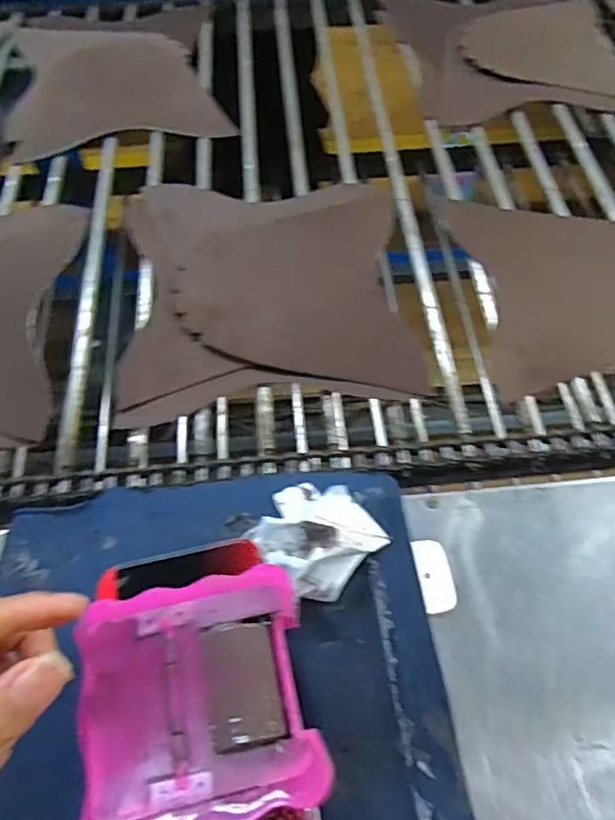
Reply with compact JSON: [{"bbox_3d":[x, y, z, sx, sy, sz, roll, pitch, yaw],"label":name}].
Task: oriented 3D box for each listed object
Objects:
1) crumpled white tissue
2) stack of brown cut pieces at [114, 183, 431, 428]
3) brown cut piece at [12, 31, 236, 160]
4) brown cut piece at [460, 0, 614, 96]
[{"bbox_3d":[0.004,0.085,0.430,0.085,0.045,0.087,39,67,21],"label":"crumpled white tissue"},{"bbox_3d":[-0.045,-0.132,0.608,0.276,0.022,0.302,-6,59,-3],"label":"stack of brown cut pieces"},{"bbox_3d":[-0.265,-0.454,0.804,0.266,0.024,0.299,-12,60,-7],"label":"brown cut piece"},{"bbox_3d":[0.336,-0.507,0.840,0.222,0.006,0.239,-9,60,-5],"label":"brown cut piece"}]

